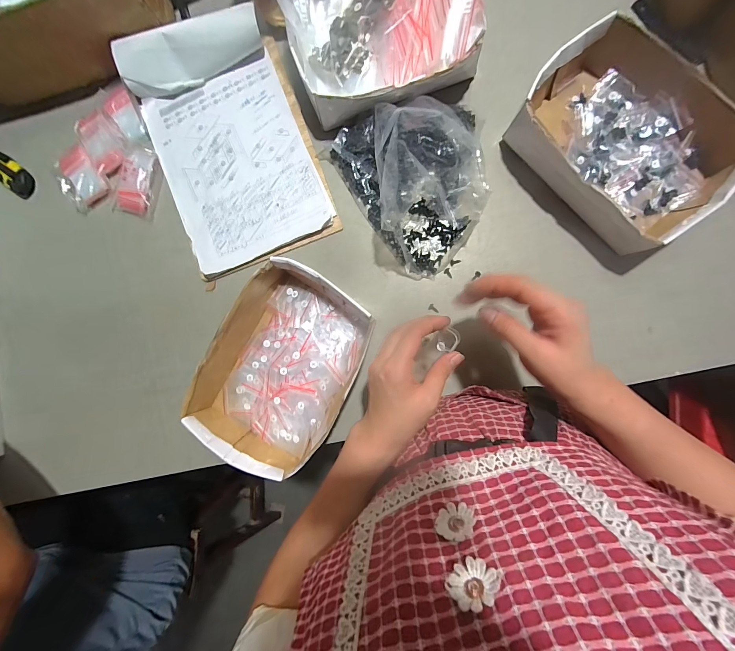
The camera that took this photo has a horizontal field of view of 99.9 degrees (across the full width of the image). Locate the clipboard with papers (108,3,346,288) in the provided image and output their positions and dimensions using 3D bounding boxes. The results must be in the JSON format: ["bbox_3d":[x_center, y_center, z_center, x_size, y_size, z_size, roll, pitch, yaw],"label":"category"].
[{"bbox_3d":[-0.198,-0.256,0.442,0.221,0.046,0.324,-20,87,2],"label":"clipboard with papers"}]

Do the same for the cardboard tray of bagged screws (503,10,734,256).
[{"bbox_3d":[0.324,-0.236,0.401,0.181,0.074,0.258,-39,87,1],"label":"cardboard tray of bagged screws"}]

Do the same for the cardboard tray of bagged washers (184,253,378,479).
[{"bbox_3d":[-0.115,0.056,0.416,0.169,0.060,0.254,29,89,3],"label":"cardboard tray of bagged washers"}]

